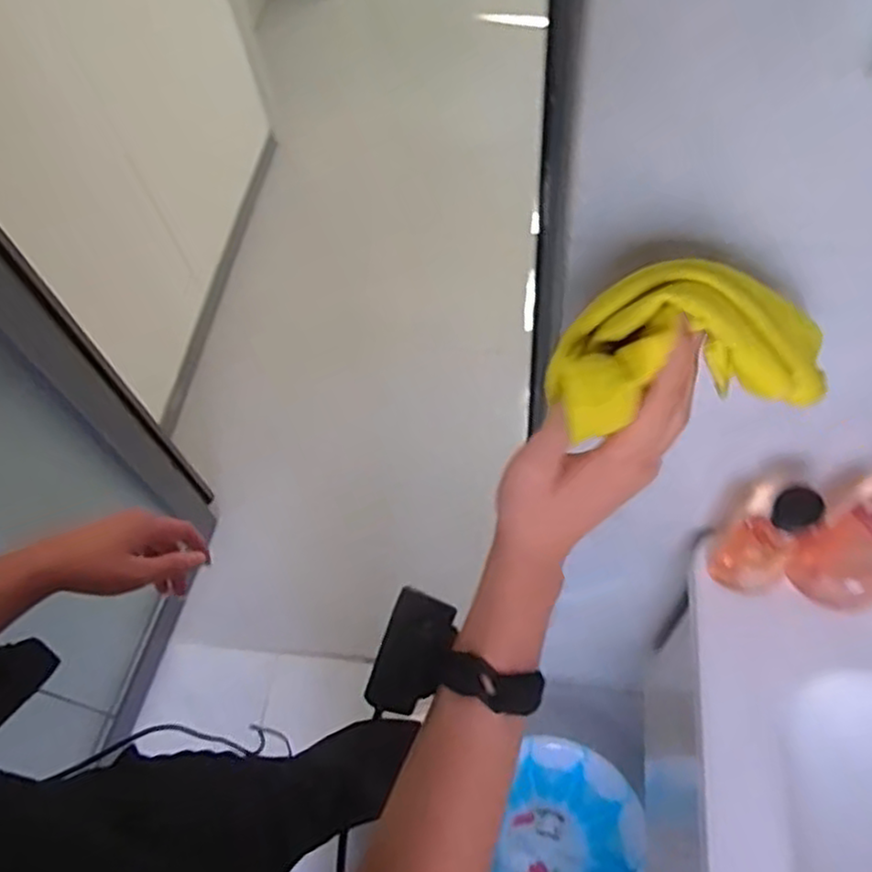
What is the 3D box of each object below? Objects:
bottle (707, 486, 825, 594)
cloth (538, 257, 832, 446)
[{"bbox_3d":[0.296,0.097,0.653,0.037,0.167,0.059,-35,63,-15],"label":"bottle"},{"bbox_3d":[0.138,-0.051,0.380,0.168,0.052,0.068,-9,59,-16],"label":"cloth"}]

